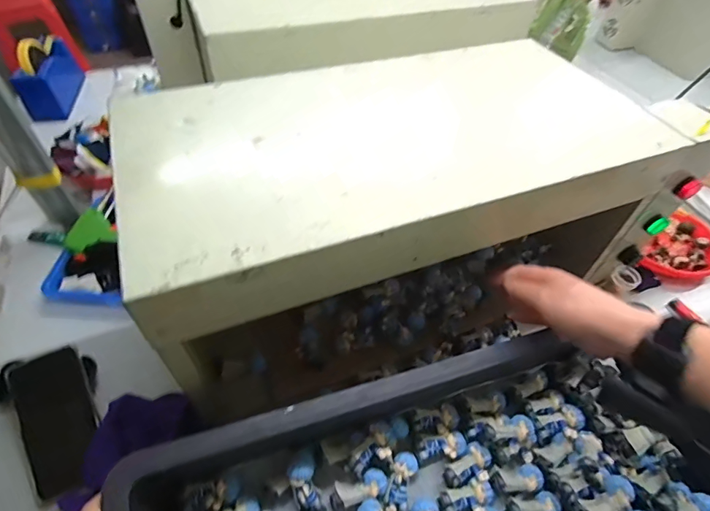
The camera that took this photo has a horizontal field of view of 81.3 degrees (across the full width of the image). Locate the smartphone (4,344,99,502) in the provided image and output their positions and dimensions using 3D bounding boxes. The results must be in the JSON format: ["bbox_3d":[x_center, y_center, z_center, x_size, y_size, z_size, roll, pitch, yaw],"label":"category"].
[{"bbox_3d":[-0.338,0.184,0.471,0.073,0.016,0.160,-23,68,-26],"label":"smartphone"}]

